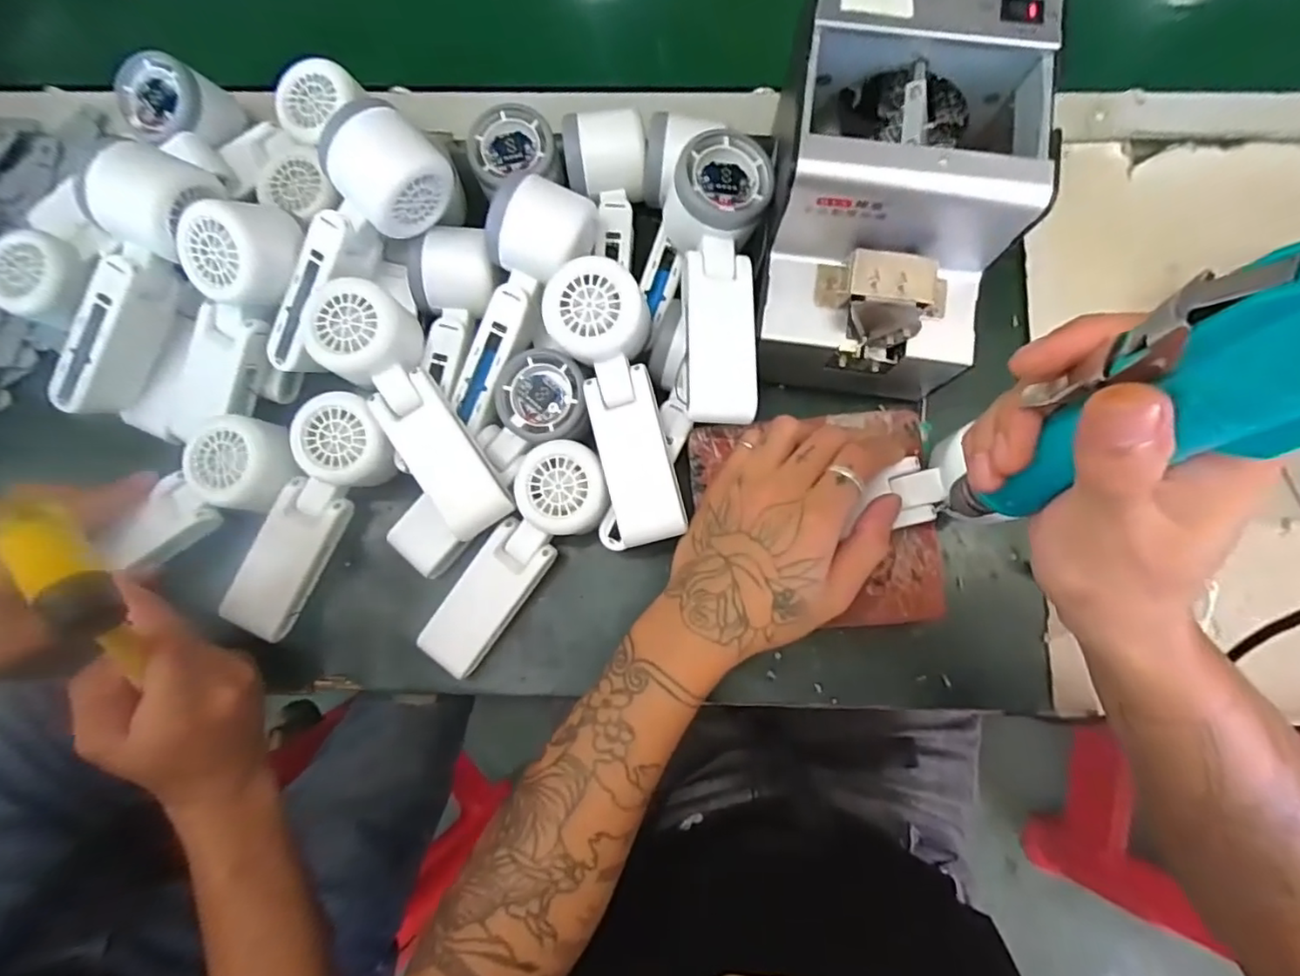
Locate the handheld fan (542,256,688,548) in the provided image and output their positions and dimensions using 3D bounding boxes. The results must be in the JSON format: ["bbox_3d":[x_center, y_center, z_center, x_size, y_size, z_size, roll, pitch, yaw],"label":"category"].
[{"bbox_3d":[-0.016,-0.049,0.350,0.054,0.043,0.159,-16,81,-1],"label":"handheld fan"}]

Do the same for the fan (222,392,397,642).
[{"bbox_3d":[-0.212,0.019,0.377,0.060,0.038,0.165,30,99,6],"label":"fan"}]

